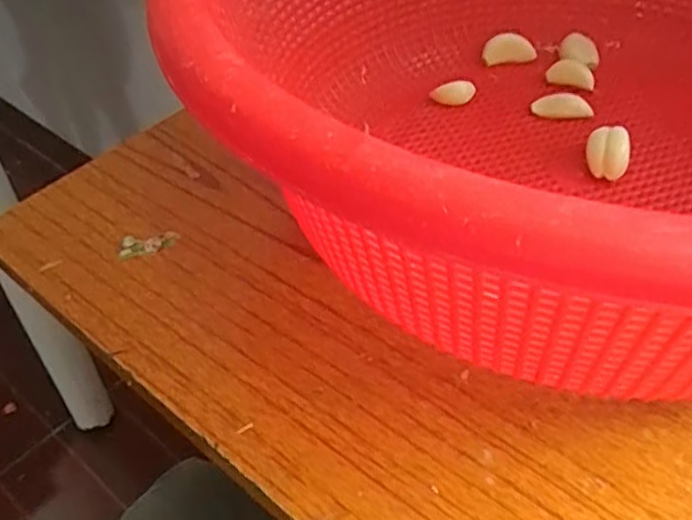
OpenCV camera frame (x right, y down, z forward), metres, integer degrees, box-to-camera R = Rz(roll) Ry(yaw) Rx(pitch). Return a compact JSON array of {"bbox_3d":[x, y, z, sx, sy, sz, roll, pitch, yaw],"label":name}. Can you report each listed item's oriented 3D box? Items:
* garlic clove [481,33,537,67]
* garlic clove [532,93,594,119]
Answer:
[{"bbox_3d":[0.094,-0.120,0.405,0.029,0.017,0.009,1,46,5],"label":"garlic clove"},{"bbox_3d":[0.113,-0.080,0.368,0.030,0.013,0.008,11,48,14],"label":"garlic clove"}]

